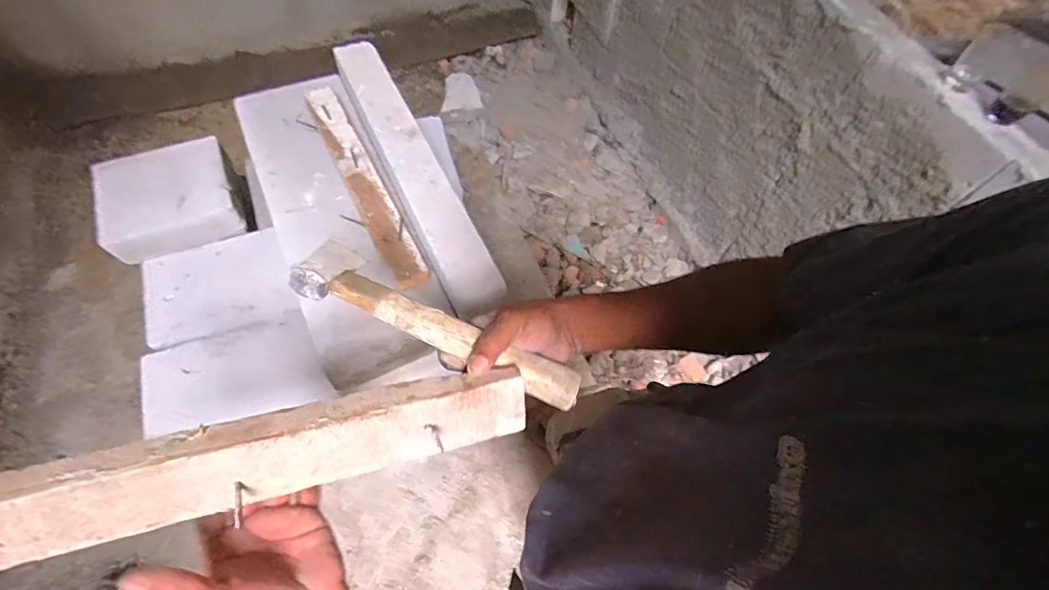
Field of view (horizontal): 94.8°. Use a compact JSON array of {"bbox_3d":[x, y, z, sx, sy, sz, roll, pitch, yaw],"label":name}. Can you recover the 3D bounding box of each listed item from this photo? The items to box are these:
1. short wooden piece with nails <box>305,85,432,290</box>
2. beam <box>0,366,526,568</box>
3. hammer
[{"bbox_3d":[-0.264,-0.183,0.775,0.064,0.048,0.415,-26,65,-17],"label":"short wooden piece with nails"},{"bbox_3d":[-0.200,0.121,0.348,0.413,0.045,0.055,-10,62,-16],"label":"beam"},{"bbox_3d":[-0.074,0.024,0.431,0.269,0.039,0.069,26,62,1],"label":"hammer"}]

